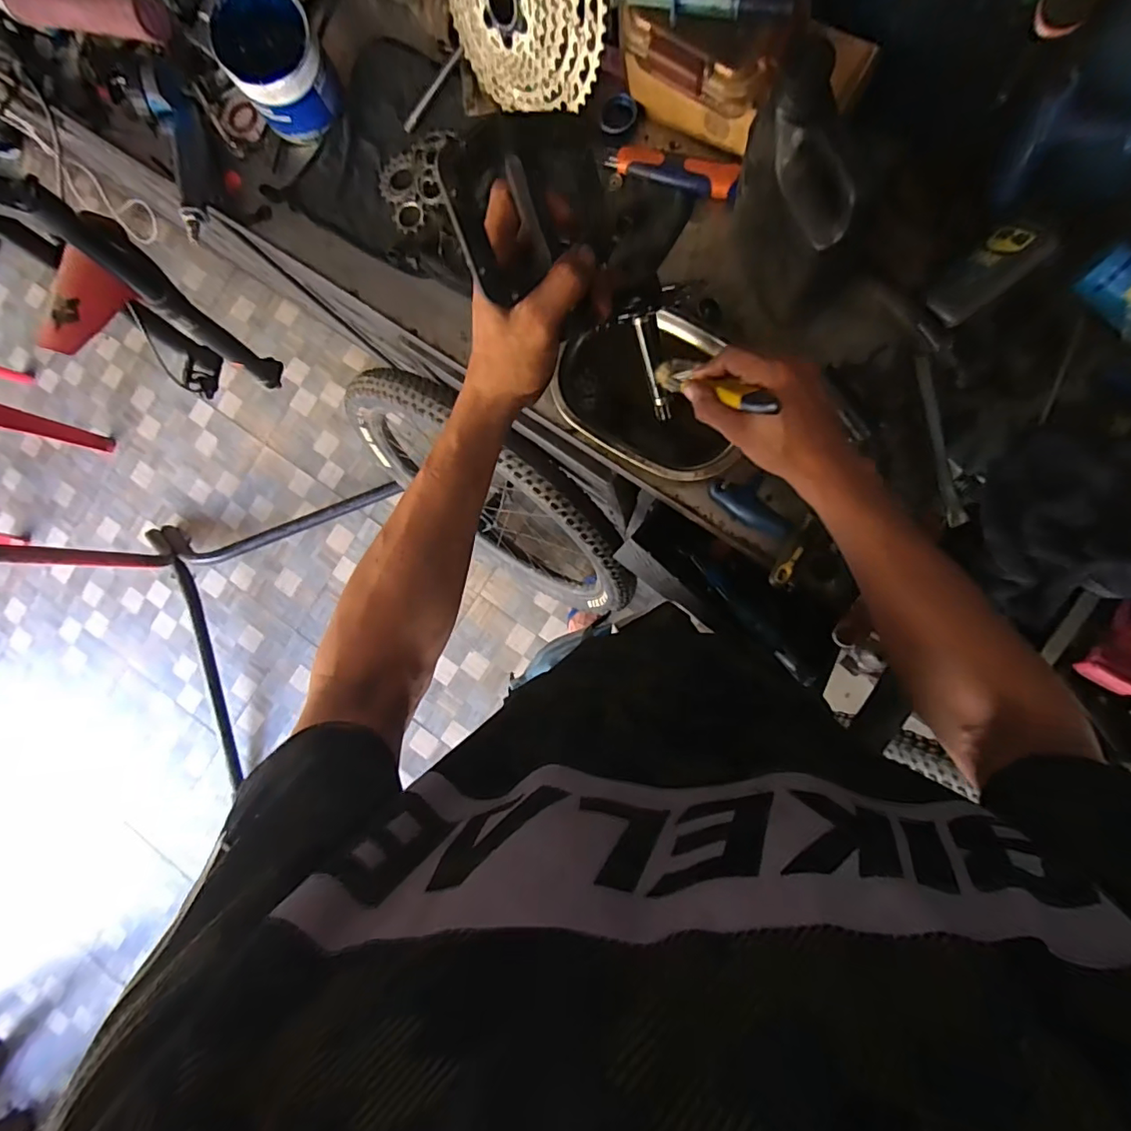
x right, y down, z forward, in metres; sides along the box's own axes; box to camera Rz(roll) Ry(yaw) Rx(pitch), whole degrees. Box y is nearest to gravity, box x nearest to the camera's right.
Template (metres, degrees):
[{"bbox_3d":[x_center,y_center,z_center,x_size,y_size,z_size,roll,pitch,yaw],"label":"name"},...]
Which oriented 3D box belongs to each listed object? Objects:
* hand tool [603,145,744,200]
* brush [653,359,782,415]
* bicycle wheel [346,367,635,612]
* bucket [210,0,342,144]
[{"bbox_3d":[0.112,-0.414,0.556,0.139,0.016,0.029,20,92,8],"label":"hand tool"},{"bbox_3d":[0.124,-0.155,0.453,0.033,0.161,0.015,-43,122,5],"label":"brush"},{"bbox_3d":[-0.137,-0.105,1.112,0.635,0.633,0.059,35,77,9],"label":"bicycle wheel"},{"bbox_3d":[-0.305,-0.537,0.573,0.097,0.095,0.101,0,89,8],"label":"bucket"}]

